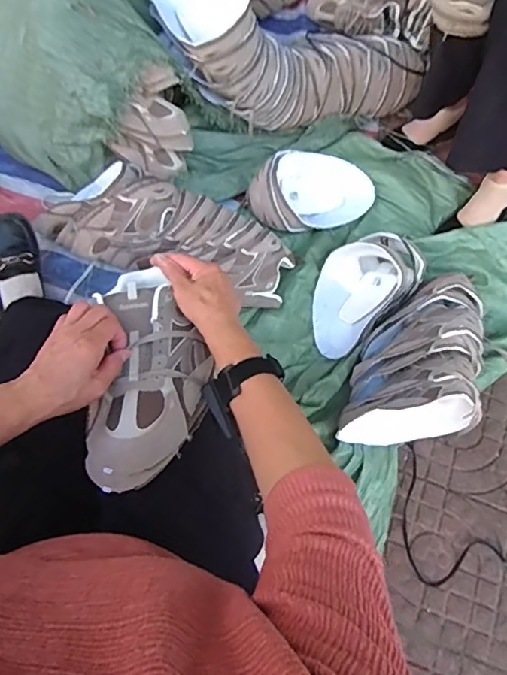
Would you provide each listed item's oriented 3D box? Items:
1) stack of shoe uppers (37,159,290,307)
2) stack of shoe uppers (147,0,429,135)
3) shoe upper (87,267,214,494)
[{"bbox_3d":[-0.172,-0.202,1.025,0.488,0.158,0.196,26,66,10],"label":"stack of shoe uppers"},{"bbox_3d":[0.079,-0.617,1.177,0.628,0.214,0.223,4,67,-19],"label":"stack of shoe uppers"},{"bbox_3d":[-0.120,0.034,0.570,0.127,0.048,0.253,1,66,-1],"label":"shoe upper"}]

